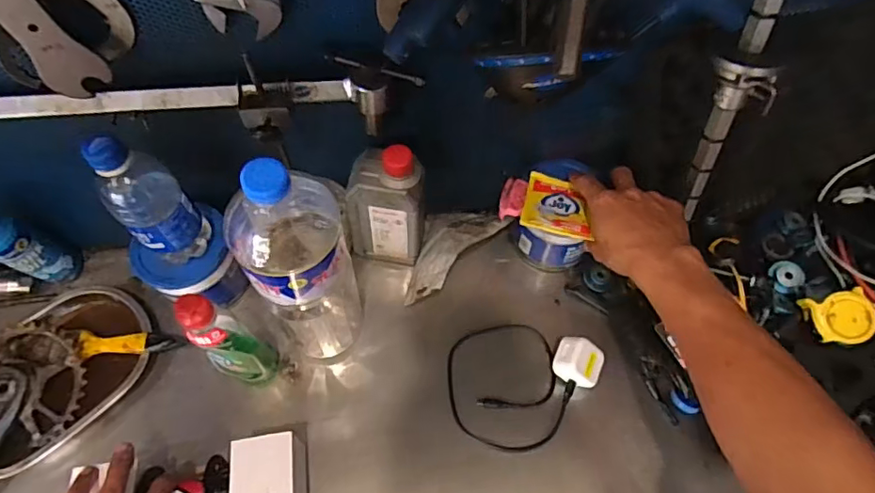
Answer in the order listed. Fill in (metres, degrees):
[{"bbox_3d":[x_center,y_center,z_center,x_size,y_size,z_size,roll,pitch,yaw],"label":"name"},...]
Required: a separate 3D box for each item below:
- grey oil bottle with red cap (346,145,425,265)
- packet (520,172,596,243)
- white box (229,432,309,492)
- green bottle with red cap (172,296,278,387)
[{"bbox_3d":[-0.058,-0.041,0.610,0.098,0.181,0.051,4,60,2],"label":"grey oil bottle with red cap"},{"bbox_3d":[0.131,-0.046,0.592,0.069,0.008,0.092,13,43,8],"label":"packet"},{"bbox_3d":[-0.158,0.223,0.519,0.055,0.086,0.076,-6,60,-3],"label":"white box"},{"bbox_3d":[-0.210,0.097,0.551,0.055,0.161,0.056,35,65,19],"label":"green bottle with red cap"}]

